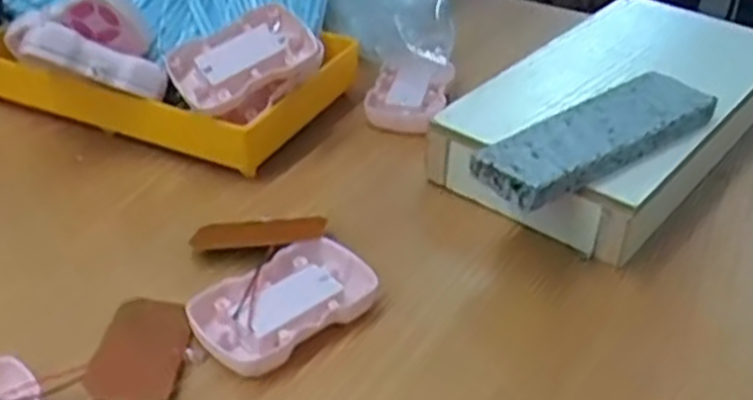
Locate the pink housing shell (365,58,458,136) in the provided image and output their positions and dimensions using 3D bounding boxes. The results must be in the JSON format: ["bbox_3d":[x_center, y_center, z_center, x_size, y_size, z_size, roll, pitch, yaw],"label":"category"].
[{"bbox_3d":[0.022,-0.072,0.558,0.055,0.032,0.063,12,36,14],"label":"pink housing shell"}]

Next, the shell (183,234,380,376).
[{"bbox_3d":[-0.045,0.051,0.393,0.058,0.020,0.088,30,44,34],"label":"shell"}]

